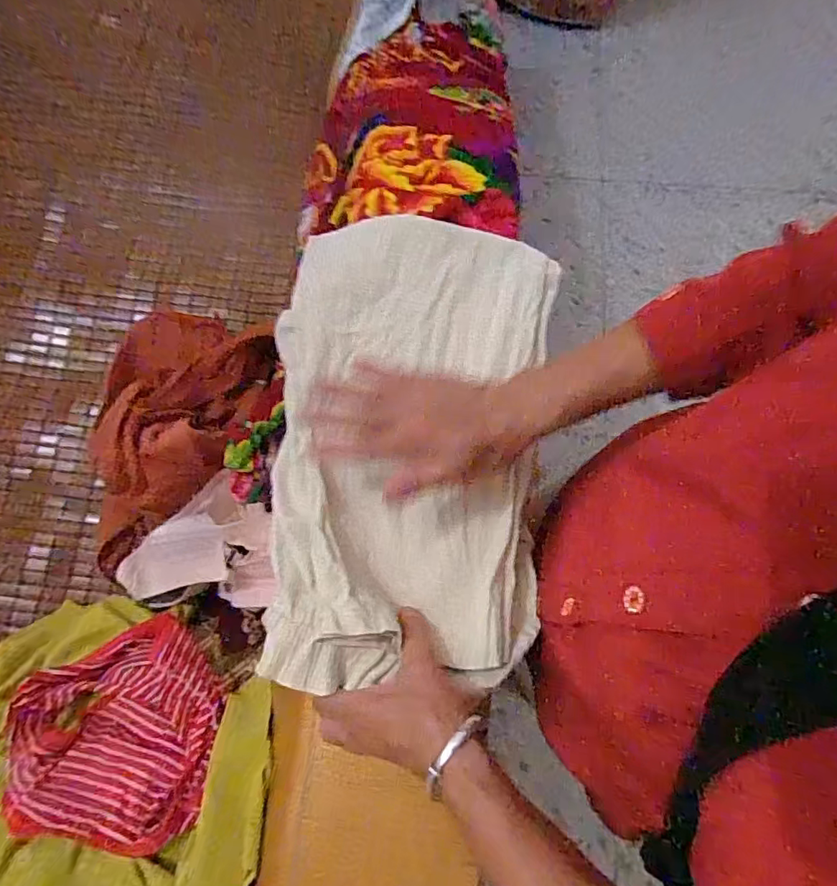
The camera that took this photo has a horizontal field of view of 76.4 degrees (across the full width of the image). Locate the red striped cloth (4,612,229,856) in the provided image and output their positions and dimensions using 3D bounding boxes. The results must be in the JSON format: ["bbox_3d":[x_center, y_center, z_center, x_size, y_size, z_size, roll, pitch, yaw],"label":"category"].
[{"bbox_3d":[-0.285,0.286,0.517,0.186,0.024,0.201,-27,58,-33],"label":"red striped cloth"}]

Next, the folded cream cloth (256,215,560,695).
[{"bbox_3d":[-0.010,-0.016,0.435,0.224,0.076,0.388,4,72,0],"label":"folded cream cloth"}]

